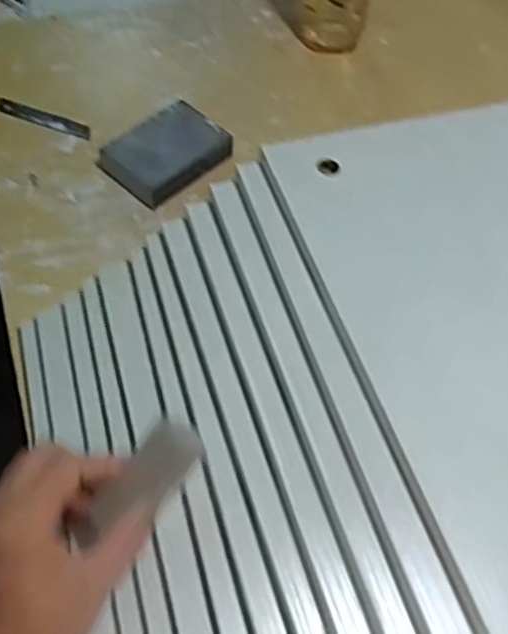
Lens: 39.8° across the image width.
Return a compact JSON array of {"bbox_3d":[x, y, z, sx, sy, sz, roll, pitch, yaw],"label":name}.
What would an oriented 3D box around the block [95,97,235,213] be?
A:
[{"bbox_3d":[-0.075,-0.143,0.615,0.102,0.024,0.075,-38,66,-26],"label":"block"}]

